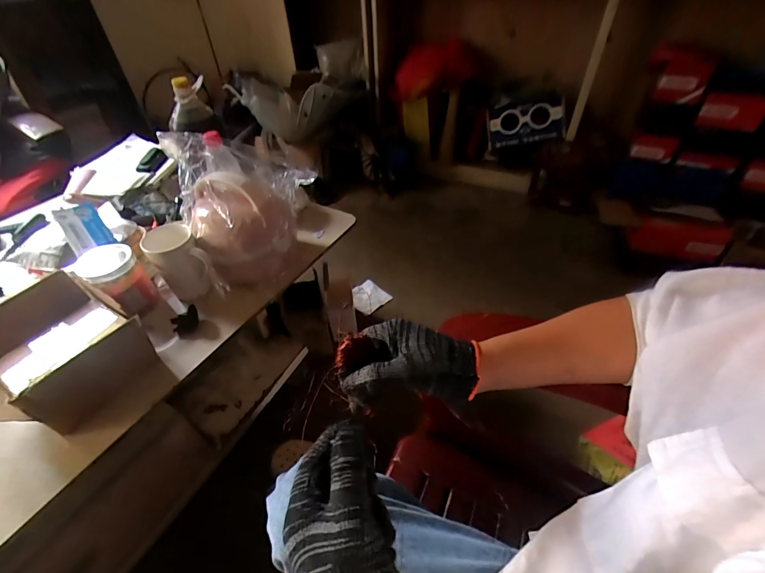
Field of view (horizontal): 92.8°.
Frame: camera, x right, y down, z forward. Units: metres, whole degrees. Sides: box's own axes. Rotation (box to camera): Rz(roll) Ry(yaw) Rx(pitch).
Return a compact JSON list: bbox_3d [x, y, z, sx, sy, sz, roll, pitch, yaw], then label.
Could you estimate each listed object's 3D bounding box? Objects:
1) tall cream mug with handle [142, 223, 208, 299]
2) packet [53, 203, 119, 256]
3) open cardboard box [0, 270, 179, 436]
[{"bbox_3d":[-0.364,-0.040,0.652,0.087,0.122,0.094,-26,50,-23],"label":"tall cream mug with handle"},{"bbox_3d":[-0.532,-0.106,0.649,0.061,0.014,0.108,-33,73,-33],"label":"packet"},{"bbox_3d":[-0.454,0.107,0.517,0.210,0.124,0.195,29,52,27],"label":"open cardboard box"}]

